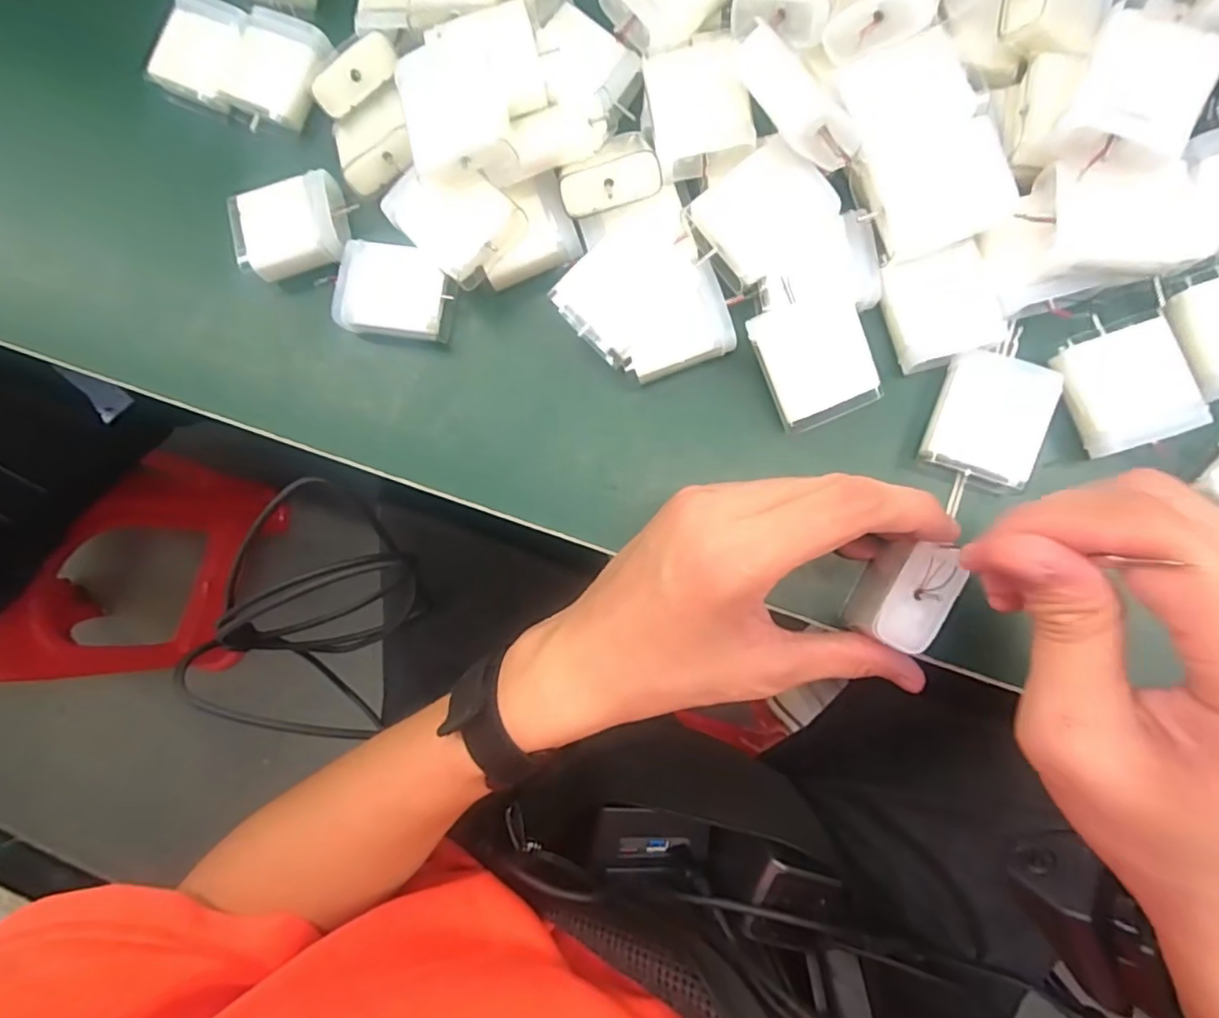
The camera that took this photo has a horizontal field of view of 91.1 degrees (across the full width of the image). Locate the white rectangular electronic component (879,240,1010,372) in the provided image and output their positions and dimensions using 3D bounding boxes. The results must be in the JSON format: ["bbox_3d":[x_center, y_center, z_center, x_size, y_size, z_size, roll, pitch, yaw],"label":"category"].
[{"bbox_3d":[0.142,-0.086,0.257,0.044,0.011,0.047,-14,82,5],"label":"white rectangular electronic component"}]

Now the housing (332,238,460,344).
[{"bbox_3d":[-0.098,-0.101,0.285,0.058,0.021,0.041,12,85,8],"label":"housing"}]

